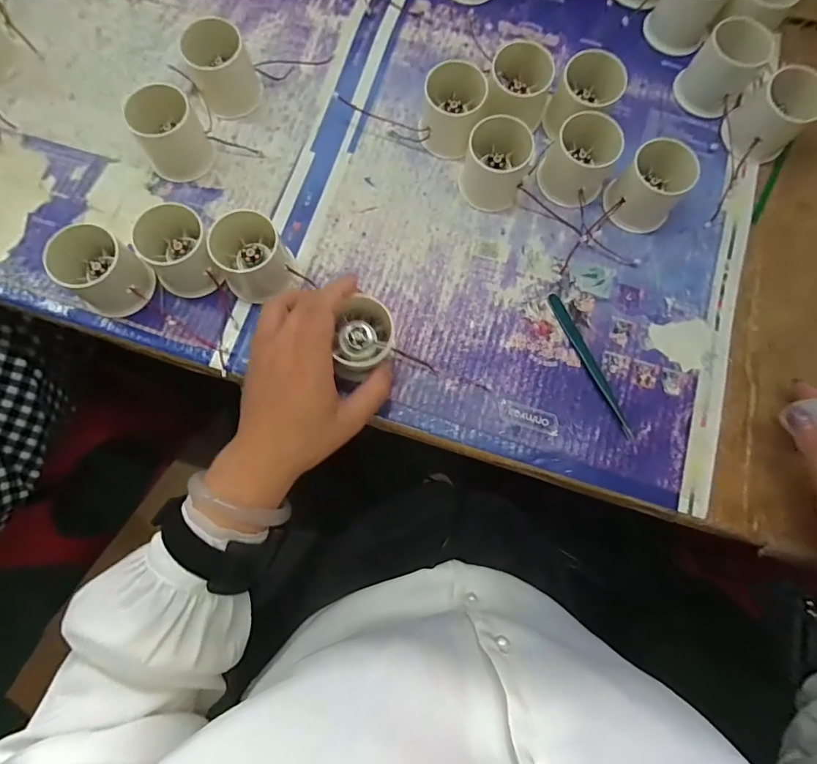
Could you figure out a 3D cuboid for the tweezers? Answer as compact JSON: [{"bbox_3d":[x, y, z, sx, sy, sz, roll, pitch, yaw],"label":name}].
[{"bbox_3d":[0.145,-0.015,0.363,0.010,0.006,0.128,-23,80,-6],"label":"tweezers"}]

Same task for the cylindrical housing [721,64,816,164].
[{"bbox_3d":[0.309,-0.225,0.385,0.055,0.054,0.052,0,78,-2],"label":"cylindrical housing"}]

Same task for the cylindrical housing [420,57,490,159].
[{"bbox_3d":[0.035,-0.238,0.386,0.053,0.048,0.063,18,78,2],"label":"cylindrical housing"}]

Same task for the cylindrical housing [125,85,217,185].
[{"bbox_3d":[-0.196,-0.204,0.372,0.051,0.058,0.044,-30,80,-7],"label":"cylindrical housing"}]

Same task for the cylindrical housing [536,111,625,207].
[{"bbox_3d":[0.143,-0.188,0.380,0.055,0.048,0.054,0,78,-2],"label":"cylindrical housing"}]

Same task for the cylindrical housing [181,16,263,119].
[{"bbox_3d":[-0.158,-0.268,0.388,0.049,0.055,0.041,-23,80,-6],"label":"cylindrical housing"}]

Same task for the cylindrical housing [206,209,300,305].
[{"bbox_3d":[-0.123,-0.099,0.358,0.054,0.042,0.064,-30,81,-7],"label":"cylindrical housing"}]

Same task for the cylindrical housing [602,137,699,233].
[{"bbox_3d":[0.201,-0.162,0.374,0.053,0.048,0.057,0,78,-2],"label":"cylindrical housing"}]

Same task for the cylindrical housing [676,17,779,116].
[{"bbox_3d":[0.274,-0.275,0.397,0.050,0.055,0.050,0,78,-2],"label":"cylindrical housing"}]

